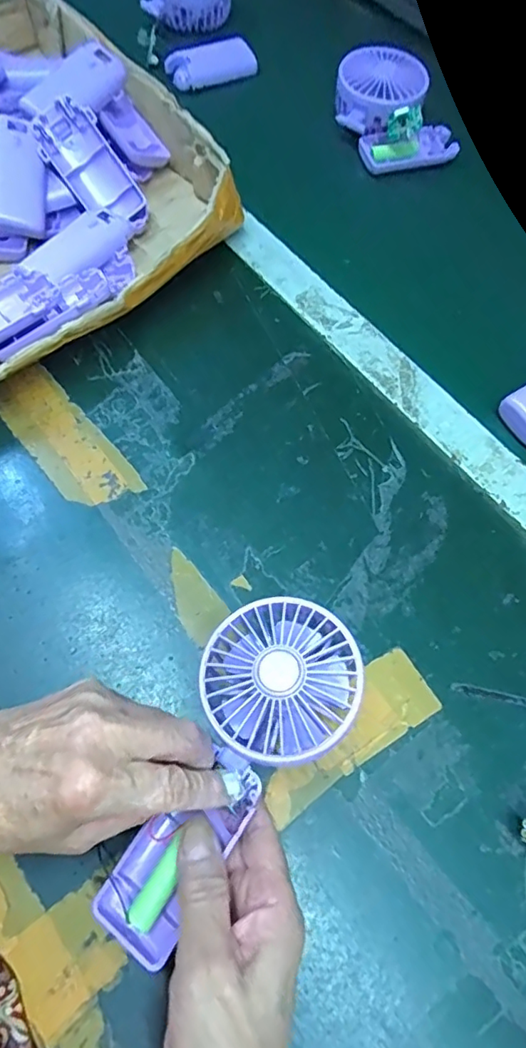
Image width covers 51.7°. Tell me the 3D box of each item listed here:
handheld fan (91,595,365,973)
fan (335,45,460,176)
[{"bbox_3d":[-0.019,0.121,0.281,0.079,0.028,0.181,34,78,11],"label":"handheld fan"},{"bbox_3d":[0.128,-0.408,0.534,0.103,0.052,0.109,1,67,-3],"label":"fan"}]

